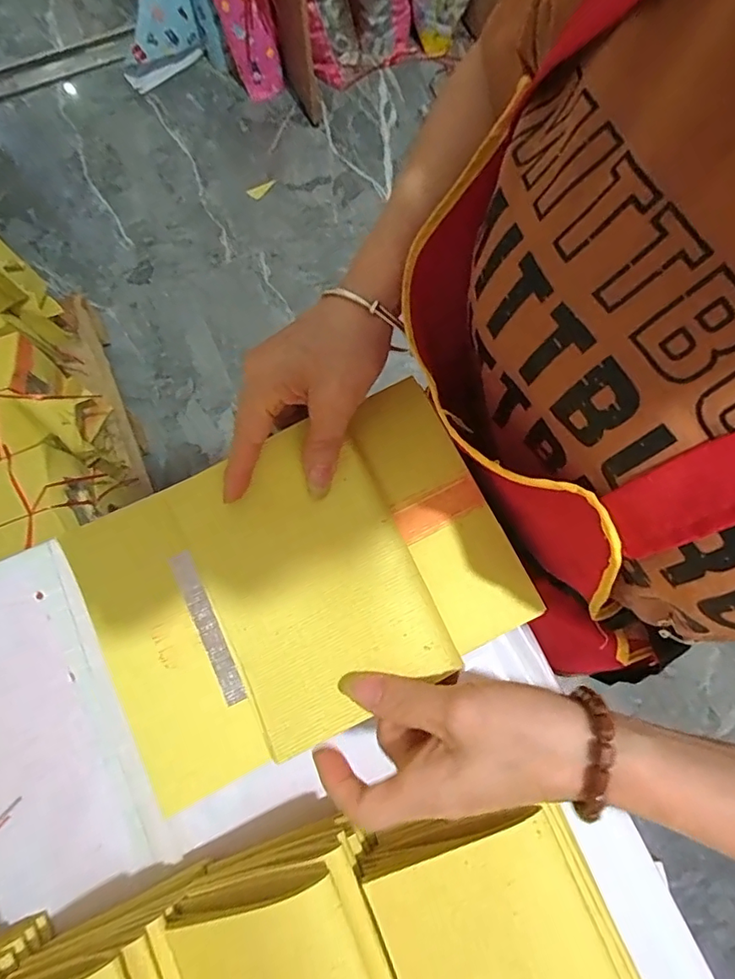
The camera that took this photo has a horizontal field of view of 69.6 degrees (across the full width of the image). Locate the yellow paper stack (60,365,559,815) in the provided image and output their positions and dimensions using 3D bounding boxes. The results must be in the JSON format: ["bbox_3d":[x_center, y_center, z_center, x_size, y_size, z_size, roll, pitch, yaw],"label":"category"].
[{"bbox_3d":[-0.036,0.046,0.288,0.220,0.027,0.155,-26,79,-6],"label":"yellow paper stack"}]

